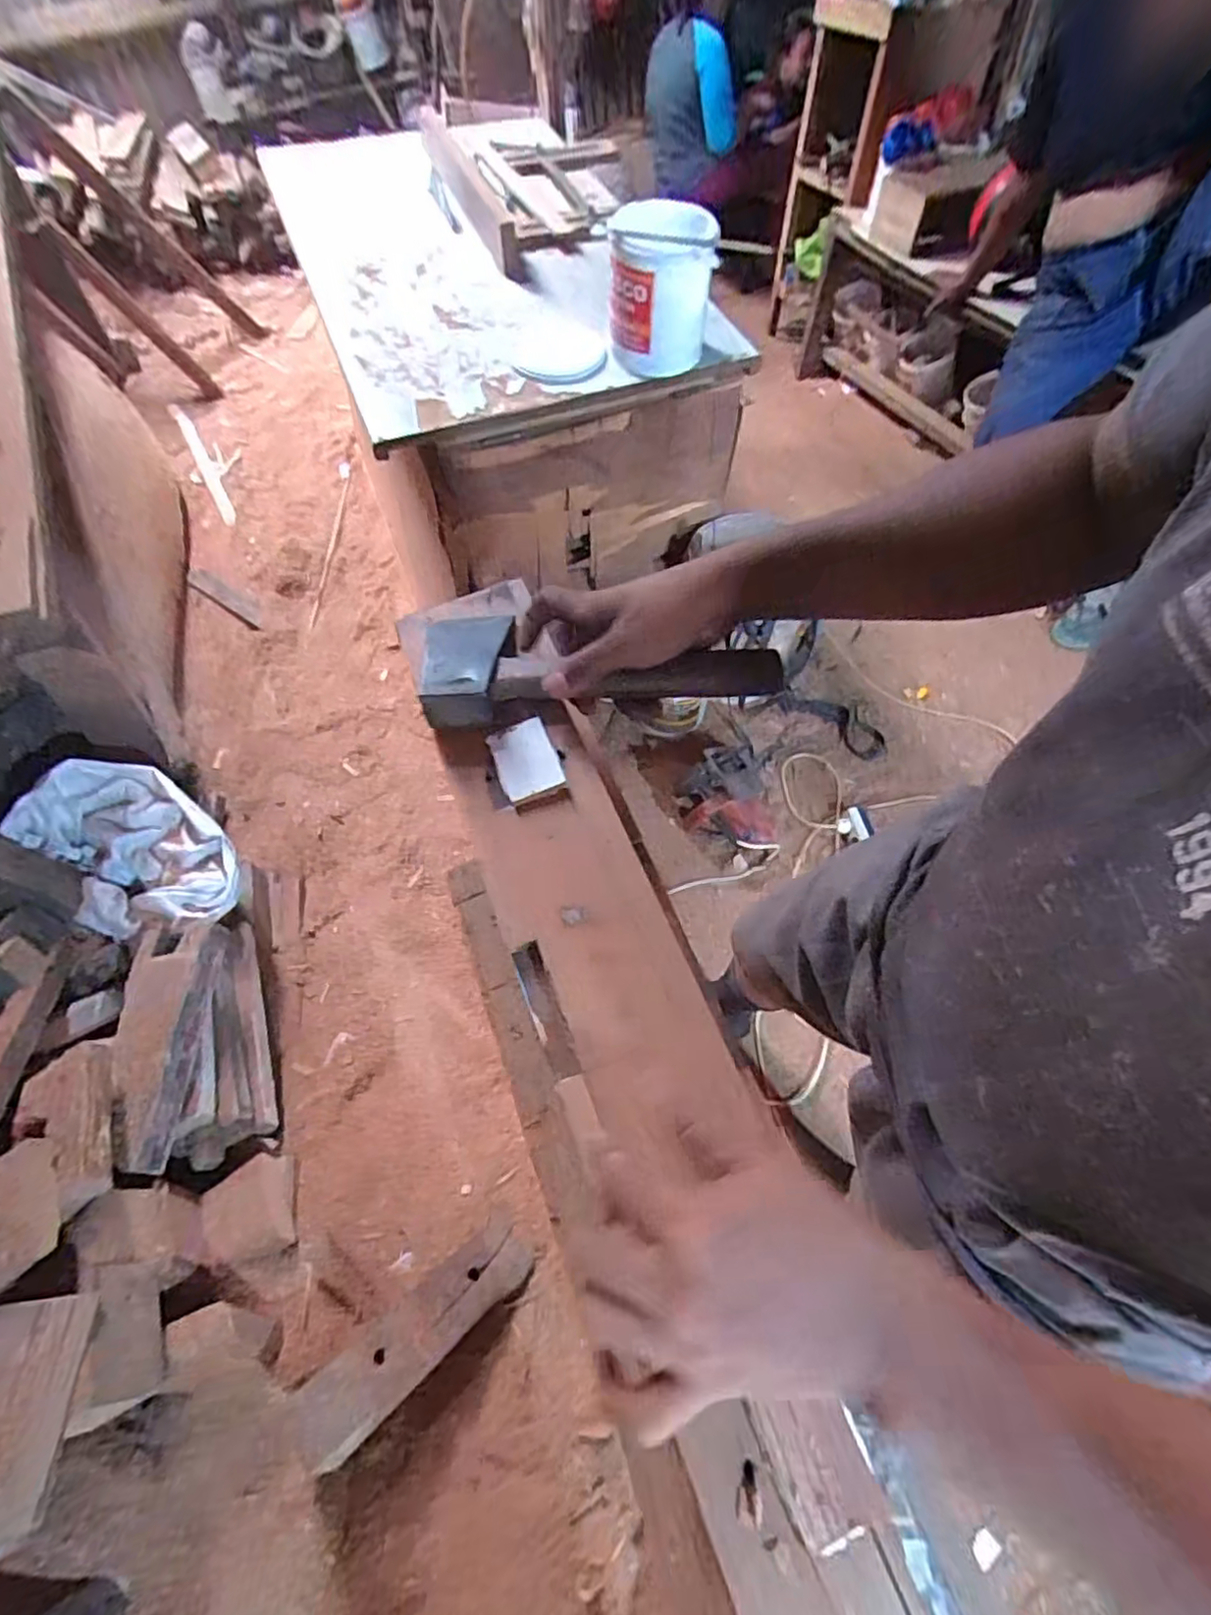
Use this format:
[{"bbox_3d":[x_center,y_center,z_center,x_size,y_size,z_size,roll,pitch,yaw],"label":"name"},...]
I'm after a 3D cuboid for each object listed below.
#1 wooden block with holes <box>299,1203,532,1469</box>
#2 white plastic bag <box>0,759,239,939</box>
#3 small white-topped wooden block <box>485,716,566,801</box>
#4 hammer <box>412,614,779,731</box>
[{"bbox_3d":[-0.226,0.650,0.833,0.319,0.047,0.087,-25,58,-41],"label":"wooden block with holes"},{"bbox_3d":[-0.818,0.079,1.149,0.333,0.158,0.256,34,64,20],"label":"white plastic bag"},{"bbox_3d":[-0.058,-0.036,0.483,0.043,0.009,0.061,-20,60,-11],"label":"small white-topped wooden block"},{"bbox_3d":[-0.002,-0.116,0.507,0.268,0.033,0.103,-2,58,0],"label":"hammer"}]

